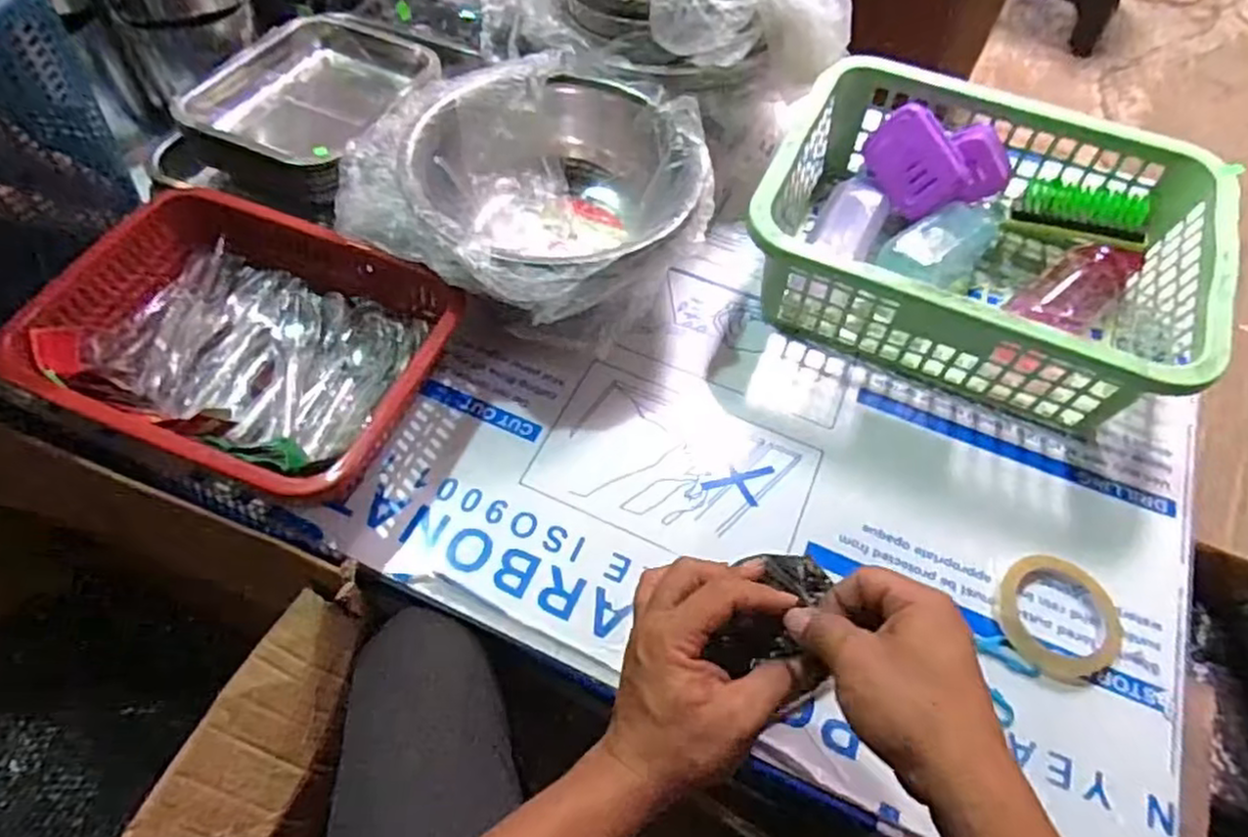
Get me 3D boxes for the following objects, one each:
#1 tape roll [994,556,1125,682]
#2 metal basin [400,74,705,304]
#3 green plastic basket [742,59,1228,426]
[{"bbox_3d":[0.364,0.165,0.609,0.099,0.014,0.101,1,60,-1],"label":"tape roll"},{"bbox_3d":[-0.062,-0.210,0.696,0.254,0.128,0.256,1,60,-1],"label":"metal basin"},{"bbox_3d":[0.343,-0.174,0.725,0.393,0.149,0.288,22,62,11],"label":"green plastic basket"}]

